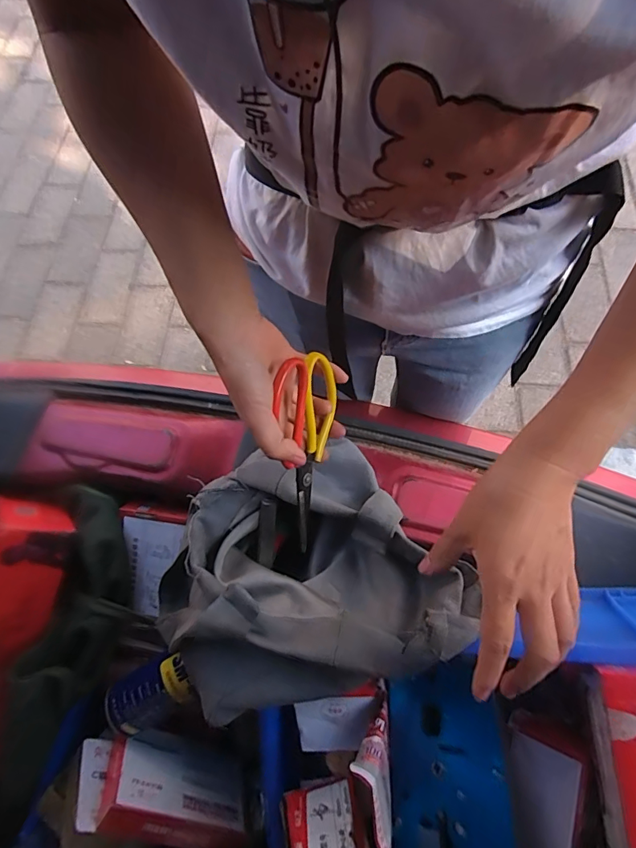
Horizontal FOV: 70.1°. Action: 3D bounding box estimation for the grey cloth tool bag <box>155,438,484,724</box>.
[{"bbox_3d":[-0.026,0.131,0.420,0.247,0.113,0.203,-16,67,-5],"label":"grey cloth tool bag"}]

